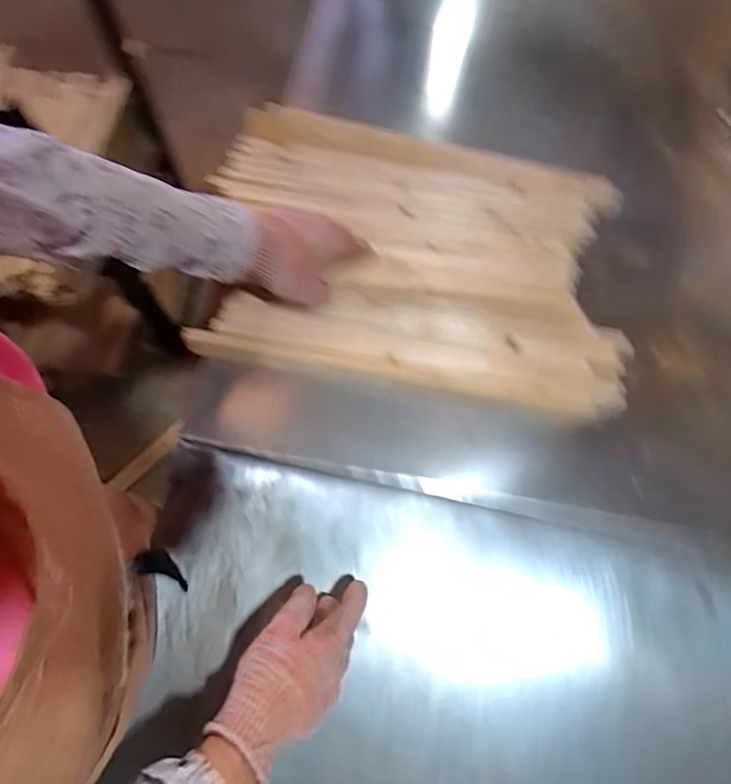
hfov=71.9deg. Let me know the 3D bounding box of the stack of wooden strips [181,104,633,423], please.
[{"bbox_3d":[0.063,-0.195,0.650,0.534,0.047,0.365,10,65,2],"label":"stack of wooden strips"}]

